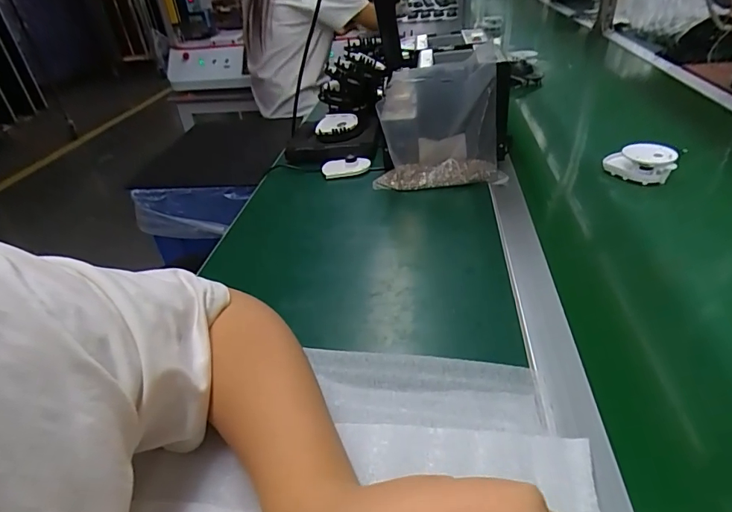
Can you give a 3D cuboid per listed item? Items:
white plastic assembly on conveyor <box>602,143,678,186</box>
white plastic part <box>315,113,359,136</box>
[{"bbox_3d":[0.376,-0.128,0.605,0.084,0.040,0.049,18,40,28],"label":"white plastic assembly on conveyor"},{"bbox_3d":[-0.054,-0.239,0.800,0.073,0.011,0.062,8,52,23],"label":"white plastic part"}]

